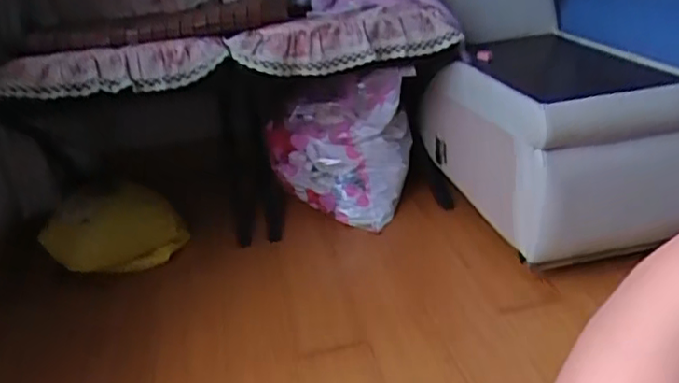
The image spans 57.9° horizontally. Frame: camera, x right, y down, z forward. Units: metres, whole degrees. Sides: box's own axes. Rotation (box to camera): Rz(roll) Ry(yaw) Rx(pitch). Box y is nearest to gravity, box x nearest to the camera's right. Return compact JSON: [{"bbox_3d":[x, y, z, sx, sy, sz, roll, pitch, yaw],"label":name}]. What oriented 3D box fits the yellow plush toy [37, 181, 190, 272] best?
[{"bbox_3d":[-0.496,0.081,1.367,0.283,0.193,0.083,-12,26,-14],"label":"yellow plush toy"}]

